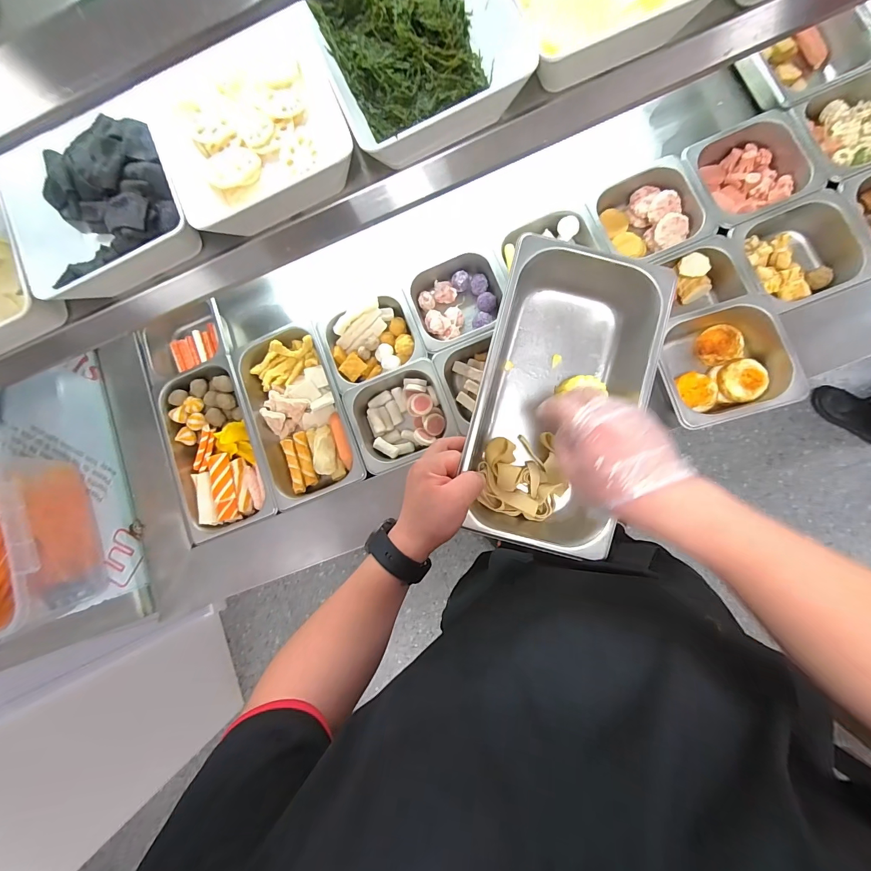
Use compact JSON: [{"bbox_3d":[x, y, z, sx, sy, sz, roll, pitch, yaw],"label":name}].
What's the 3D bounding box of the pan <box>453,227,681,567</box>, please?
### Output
[{"bbox_3d":[0.138,-0.041,0.424,0.170,0.088,0.323,17,87,9],"label":"pan"}]

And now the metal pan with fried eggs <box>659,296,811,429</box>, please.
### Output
[{"bbox_3d":[0.419,-0.108,0.555,0.186,0.064,0.172,-18,83,6],"label":"metal pan with fried eggs"}]

